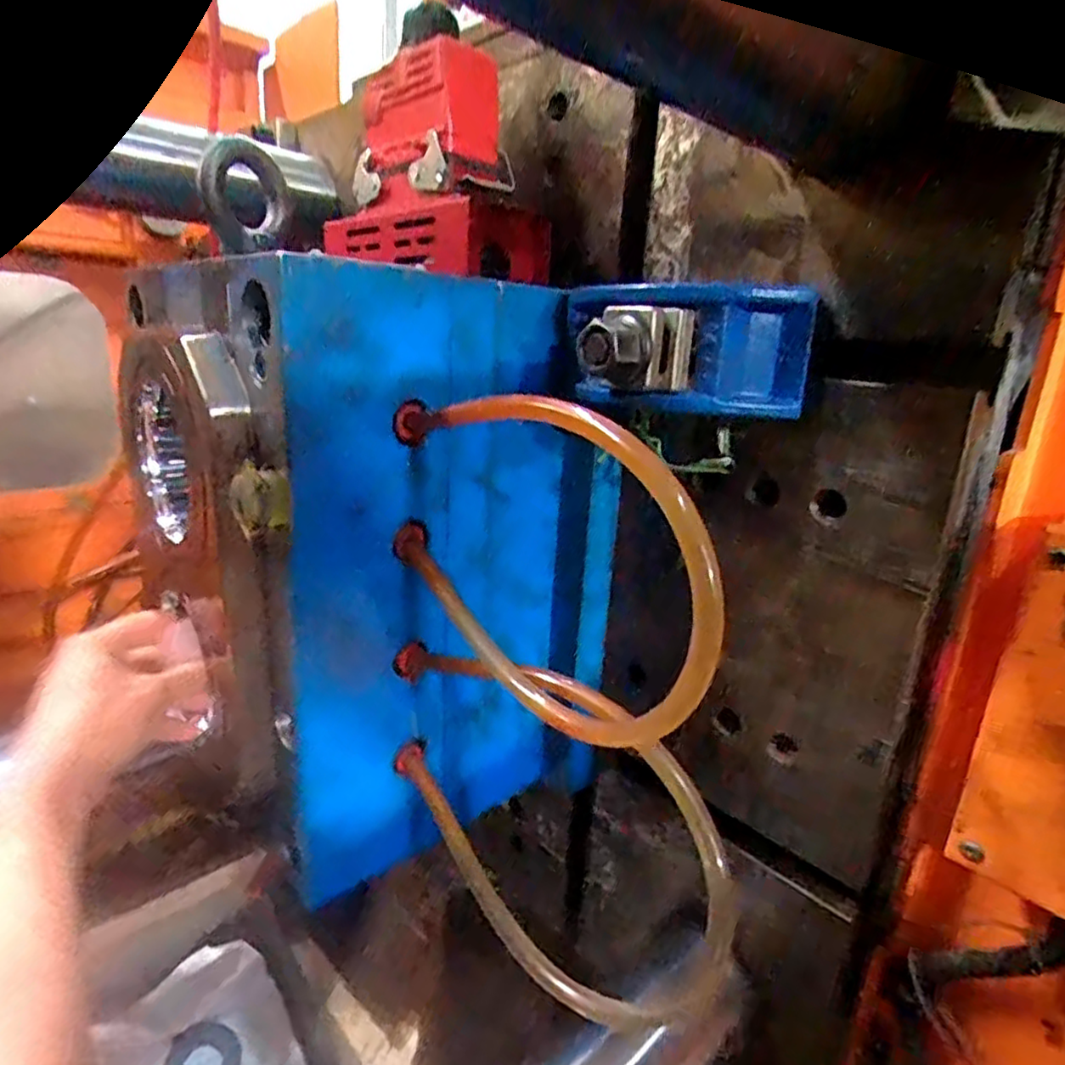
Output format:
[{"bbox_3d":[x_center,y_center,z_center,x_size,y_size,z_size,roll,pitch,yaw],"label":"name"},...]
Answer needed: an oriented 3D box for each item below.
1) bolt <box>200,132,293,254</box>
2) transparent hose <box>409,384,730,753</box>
[{"bbox_3d":[-0.157,-0.187,0.360,0.011,0.053,0.053,5,38,28],"label":"bolt"},{"bbox_3d":[0.012,0.014,0.280,0.034,0.139,0.169,-13,24,-43],"label":"transparent hose"}]

